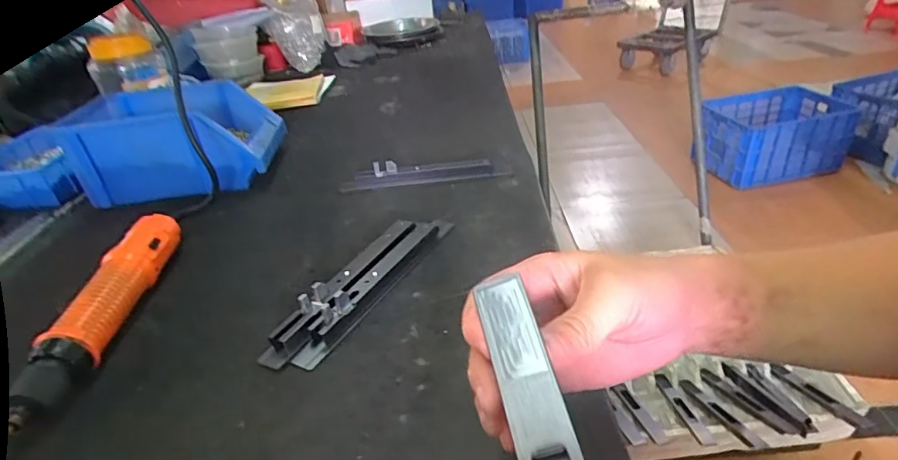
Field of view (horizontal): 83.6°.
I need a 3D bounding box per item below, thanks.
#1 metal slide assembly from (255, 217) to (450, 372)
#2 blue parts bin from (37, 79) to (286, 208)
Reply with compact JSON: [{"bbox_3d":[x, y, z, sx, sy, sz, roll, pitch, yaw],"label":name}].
[{"bbox_3d":[-0.074,0.039,0.457,0.052,0.027,0.221,11,36,27],"label":"metal slide assembly"},{"bbox_3d":[-0.362,-0.121,0.688,0.237,0.113,0.152,-6,32,2],"label":"blue parts bin"}]

